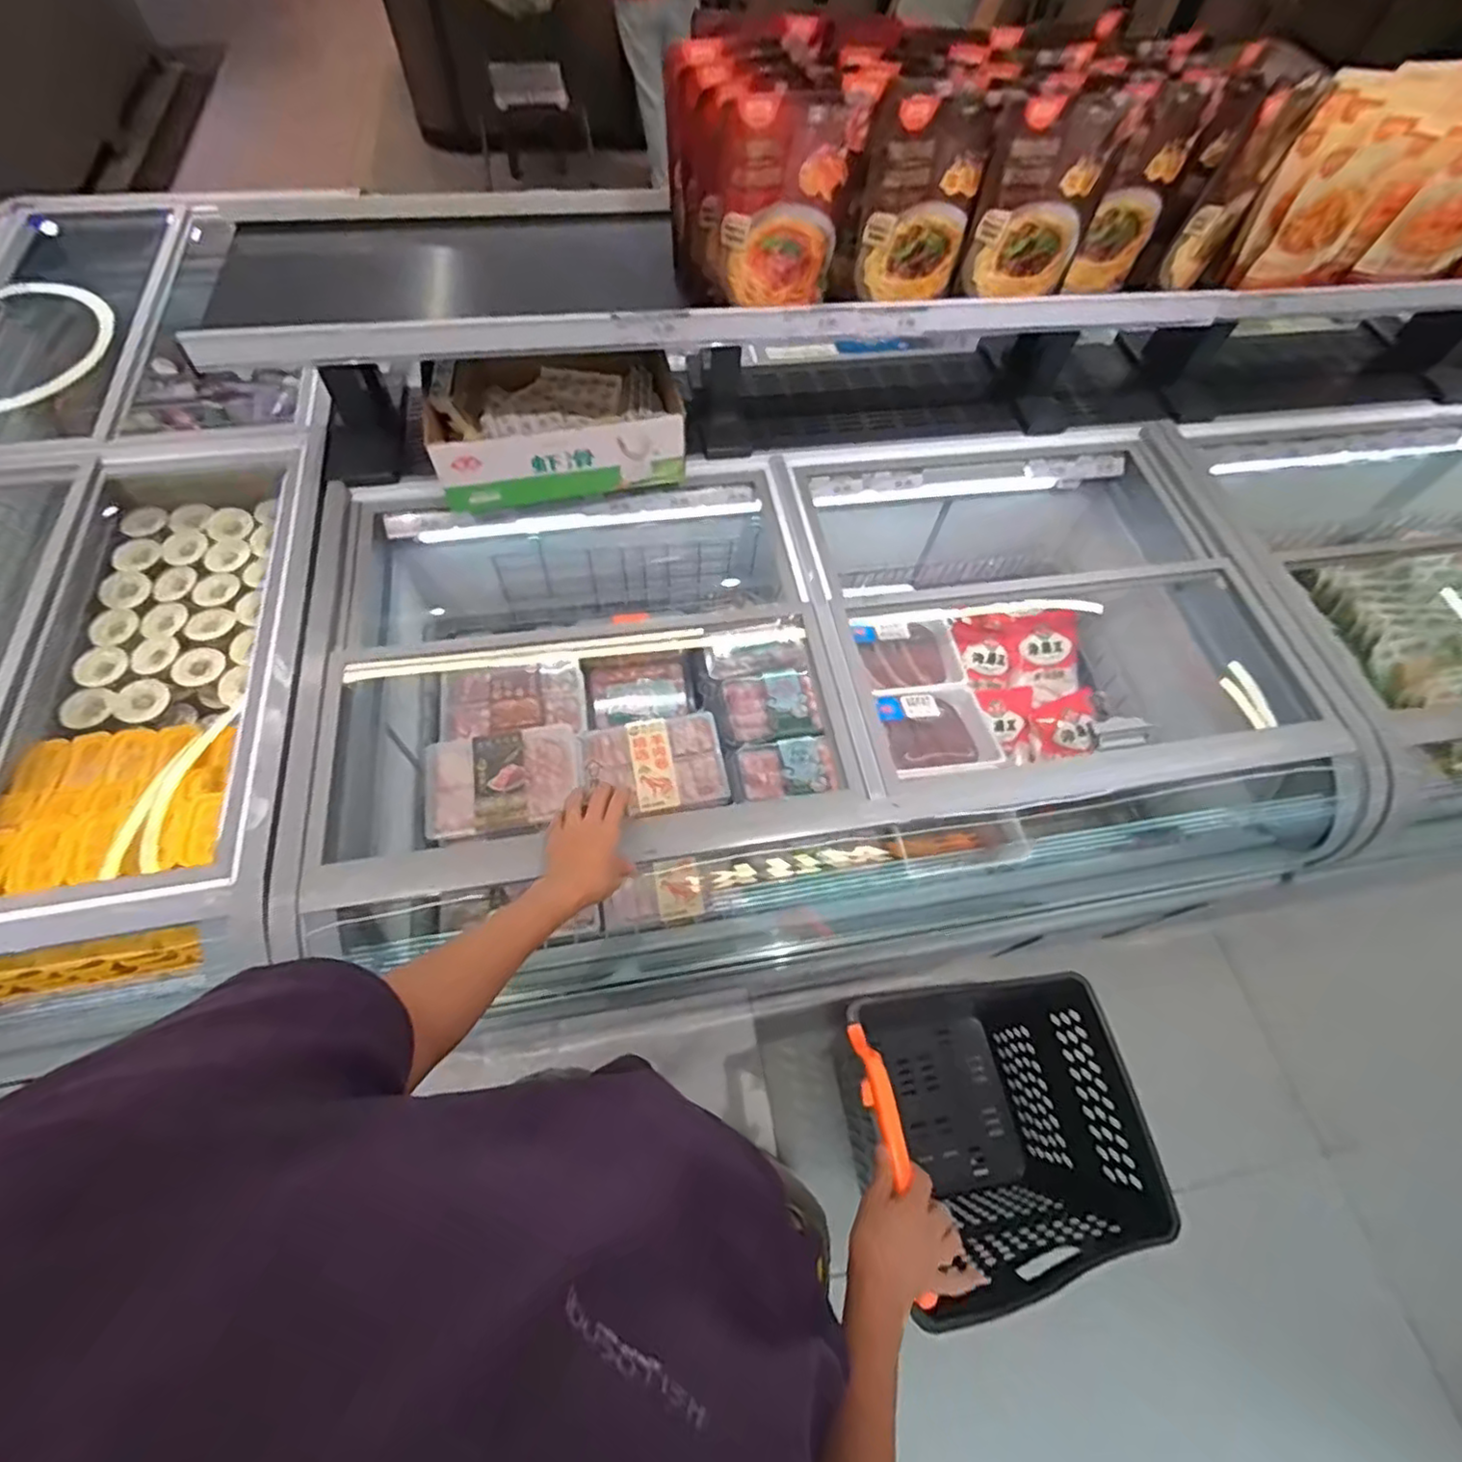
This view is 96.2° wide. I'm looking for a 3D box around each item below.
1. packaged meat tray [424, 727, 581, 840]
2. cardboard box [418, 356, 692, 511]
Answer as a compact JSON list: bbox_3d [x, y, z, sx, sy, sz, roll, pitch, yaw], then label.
[{"bbox_3d":[-0.366,0.083,1.063,0.234,0.052,0.173,-7,62,-5],"label":"packaged meat tray"},{"bbox_3d":[-0.274,-0.492,1.047,0.369,0.130,0.230,-14,63,-9],"label":"cardboard box"}]

